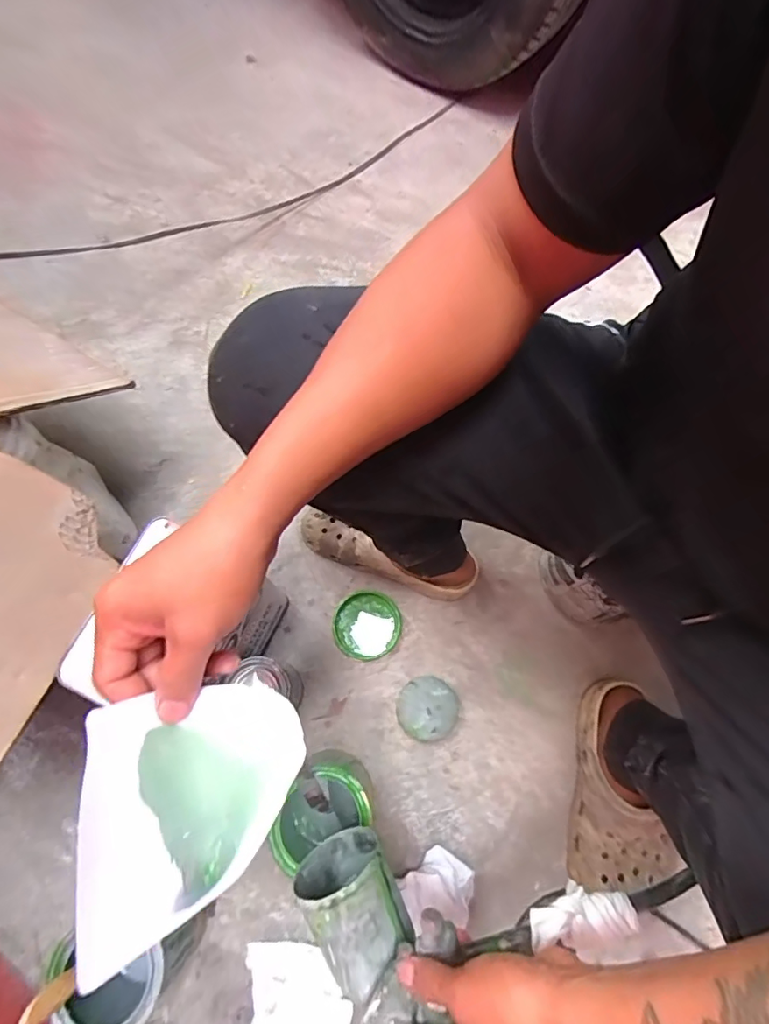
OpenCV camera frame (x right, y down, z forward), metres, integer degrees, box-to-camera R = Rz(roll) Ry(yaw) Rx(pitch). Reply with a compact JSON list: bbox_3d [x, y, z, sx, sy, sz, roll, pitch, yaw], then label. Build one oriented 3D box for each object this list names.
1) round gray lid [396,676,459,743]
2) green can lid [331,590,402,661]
[{"bbox_3d":[0.057,0.256,0.650,0.080,0.020,0.076,0,71,0],"label":"round gray lid"},{"bbox_3d":[-0.025,0.156,0.689,0.093,0.008,0.090,0,71,0],"label":"green can lid"}]

